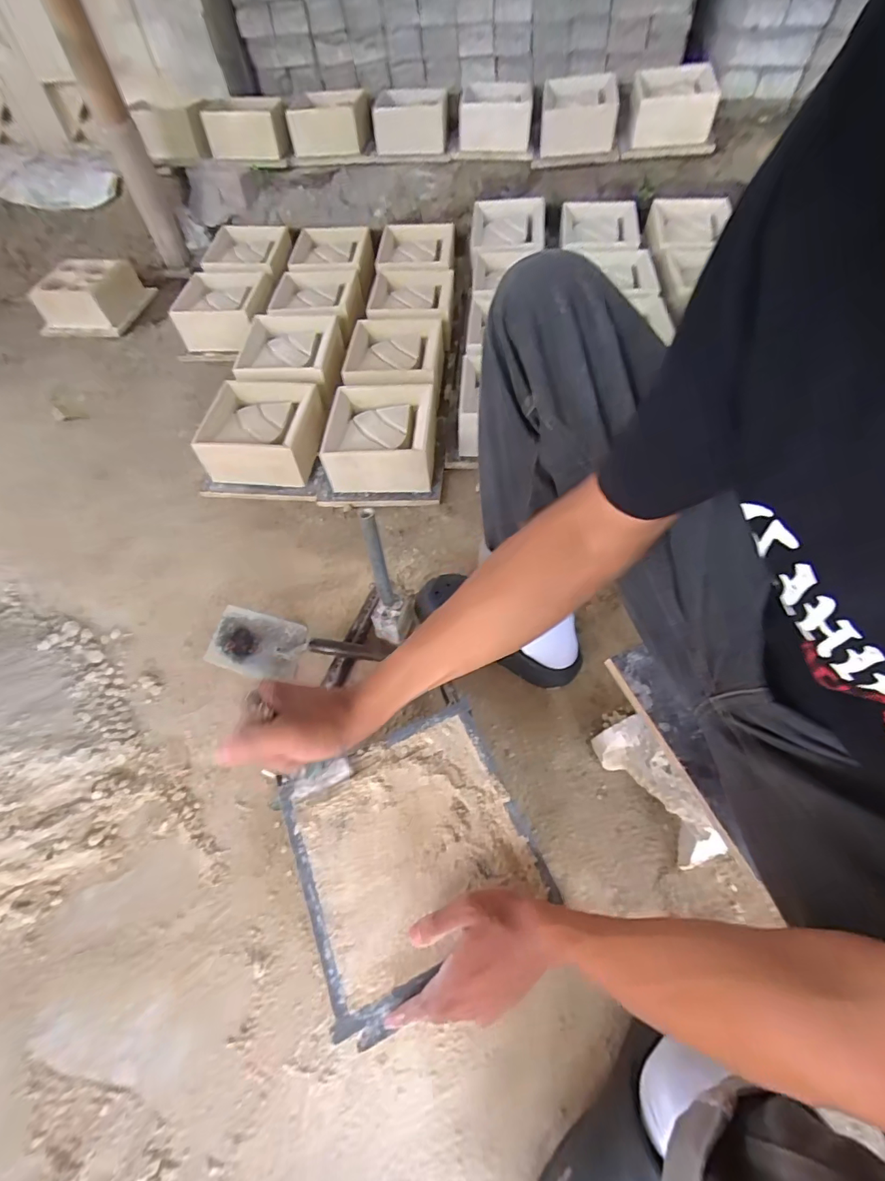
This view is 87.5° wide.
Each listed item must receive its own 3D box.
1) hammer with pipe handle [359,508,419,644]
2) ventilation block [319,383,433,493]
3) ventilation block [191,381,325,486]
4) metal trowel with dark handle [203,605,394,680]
[{"bbox_3d":[-0.084,-0.002,0.679,0.067,0.277,0.078,-14,60,-4],"label":"hammer with pipe handle"},{"bbox_3d":[-0.125,-0.315,0.977,0.210,0.121,0.219,1,58,2],"label":"ventilation block"},{"bbox_3d":[-0.373,-0.337,0.979,0.220,0.087,0.217,6,57,4],"label":"ventilation block"},{"bbox_3d":[-0.222,0.095,0.745,0.275,0.071,0.107,5,61,6],"label":"metal trowel with dark handle"}]

